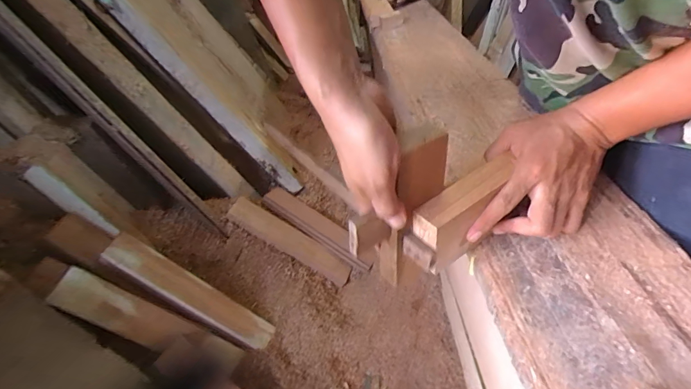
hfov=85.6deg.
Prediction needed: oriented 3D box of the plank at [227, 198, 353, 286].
[{"bbox_3d":[-0.156,0.132,1.067,0.380,0.022,0.089,32,45,-1],"label":"plank"}]

